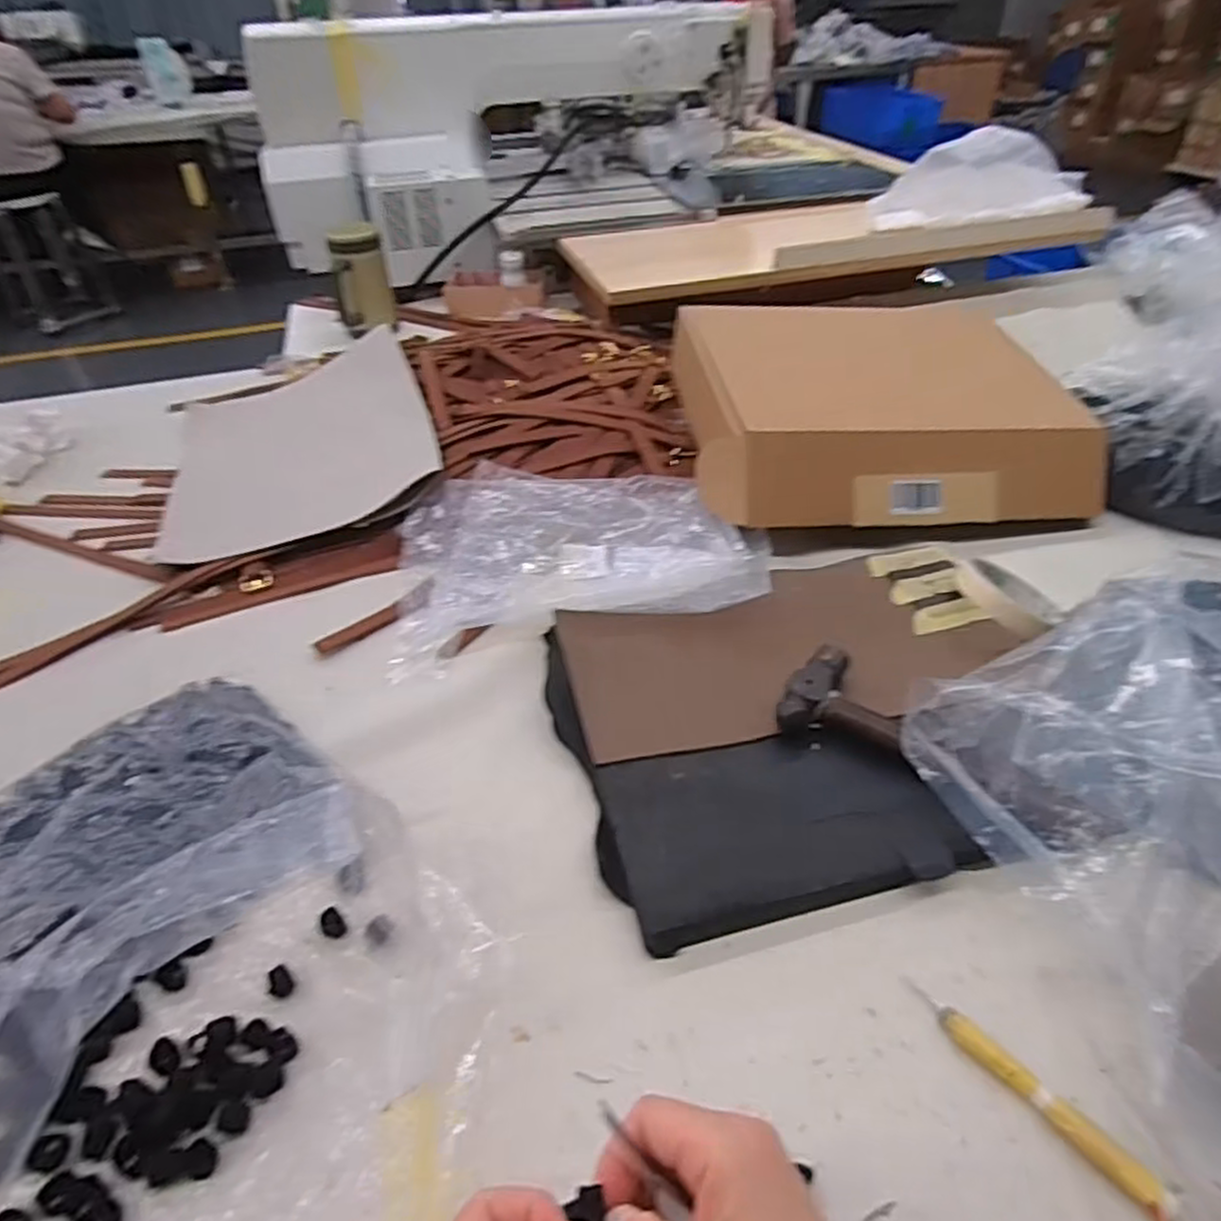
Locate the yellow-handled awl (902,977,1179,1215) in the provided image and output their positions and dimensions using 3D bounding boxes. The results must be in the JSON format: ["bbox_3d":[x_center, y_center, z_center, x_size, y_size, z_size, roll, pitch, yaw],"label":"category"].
[{"bbox_3d":[0.195,0.222,0.354,0.012,0.016,0.122,-30,47,-29],"label":"yellow-handled awl"}]

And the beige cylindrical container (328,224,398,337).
[{"bbox_3d":[-0.374,-0.492,1.149,0.082,0.142,0.062,-10,41,-9],"label":"beige cylindrical container"}]

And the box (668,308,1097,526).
[{"bbox_3d":[0.265,-0.207,0.771,0.390,0.098,0.287,-6,40,-5],"label":"box"}]

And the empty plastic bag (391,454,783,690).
[{"bbox_3d":[-0.028,-0.052,0.658,0.304,0.048,0.214,-7,40,-5],"label":"empty plastic bag"}]

